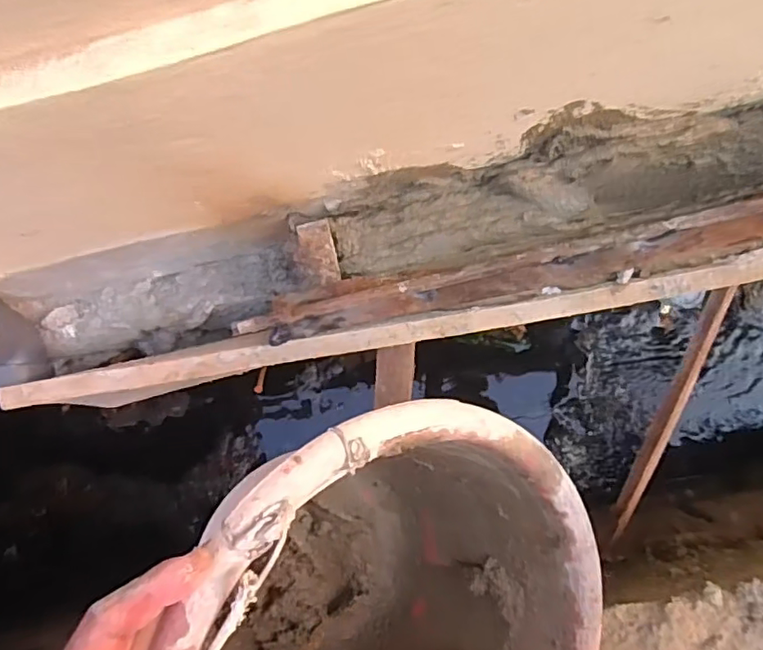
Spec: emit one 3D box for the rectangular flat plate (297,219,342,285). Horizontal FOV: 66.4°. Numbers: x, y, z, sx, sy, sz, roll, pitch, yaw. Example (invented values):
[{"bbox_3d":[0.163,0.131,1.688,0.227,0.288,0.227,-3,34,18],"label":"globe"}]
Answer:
[{"bbox_3d":[-0.046,-0.053,0.428,0.026,0.008,0.046,-12,97,-3],"label":"rectangular flat plate"}]

